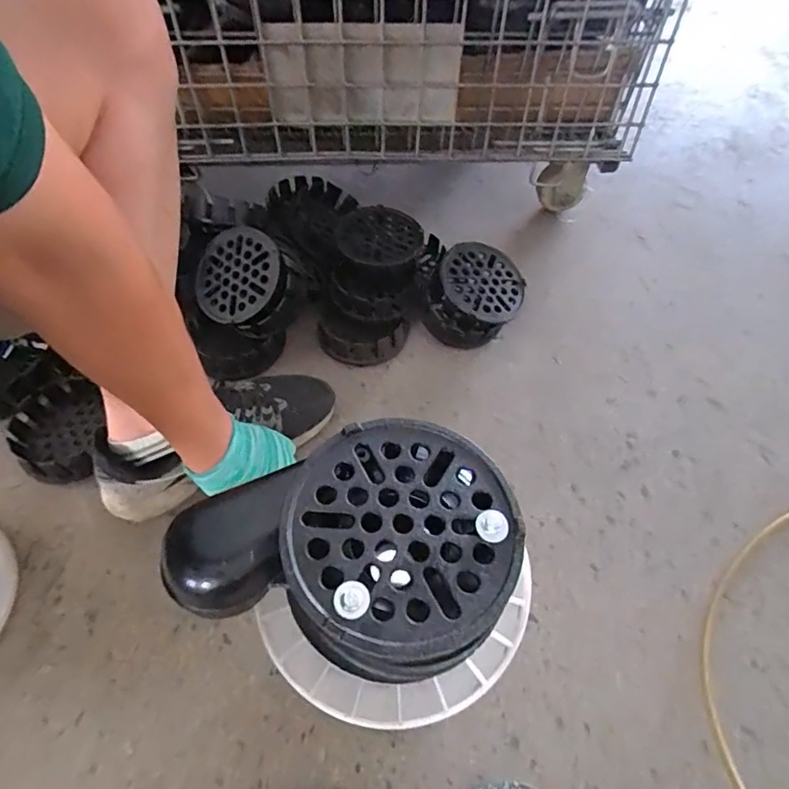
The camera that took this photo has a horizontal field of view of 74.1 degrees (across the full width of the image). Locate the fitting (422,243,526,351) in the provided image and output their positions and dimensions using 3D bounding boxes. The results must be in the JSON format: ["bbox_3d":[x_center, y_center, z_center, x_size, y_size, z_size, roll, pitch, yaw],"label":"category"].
[{"bbox_3d":[0.121,-0.145,0.775,0.130,0.082,0.147,25,59,16],"label":"fitting"}]

